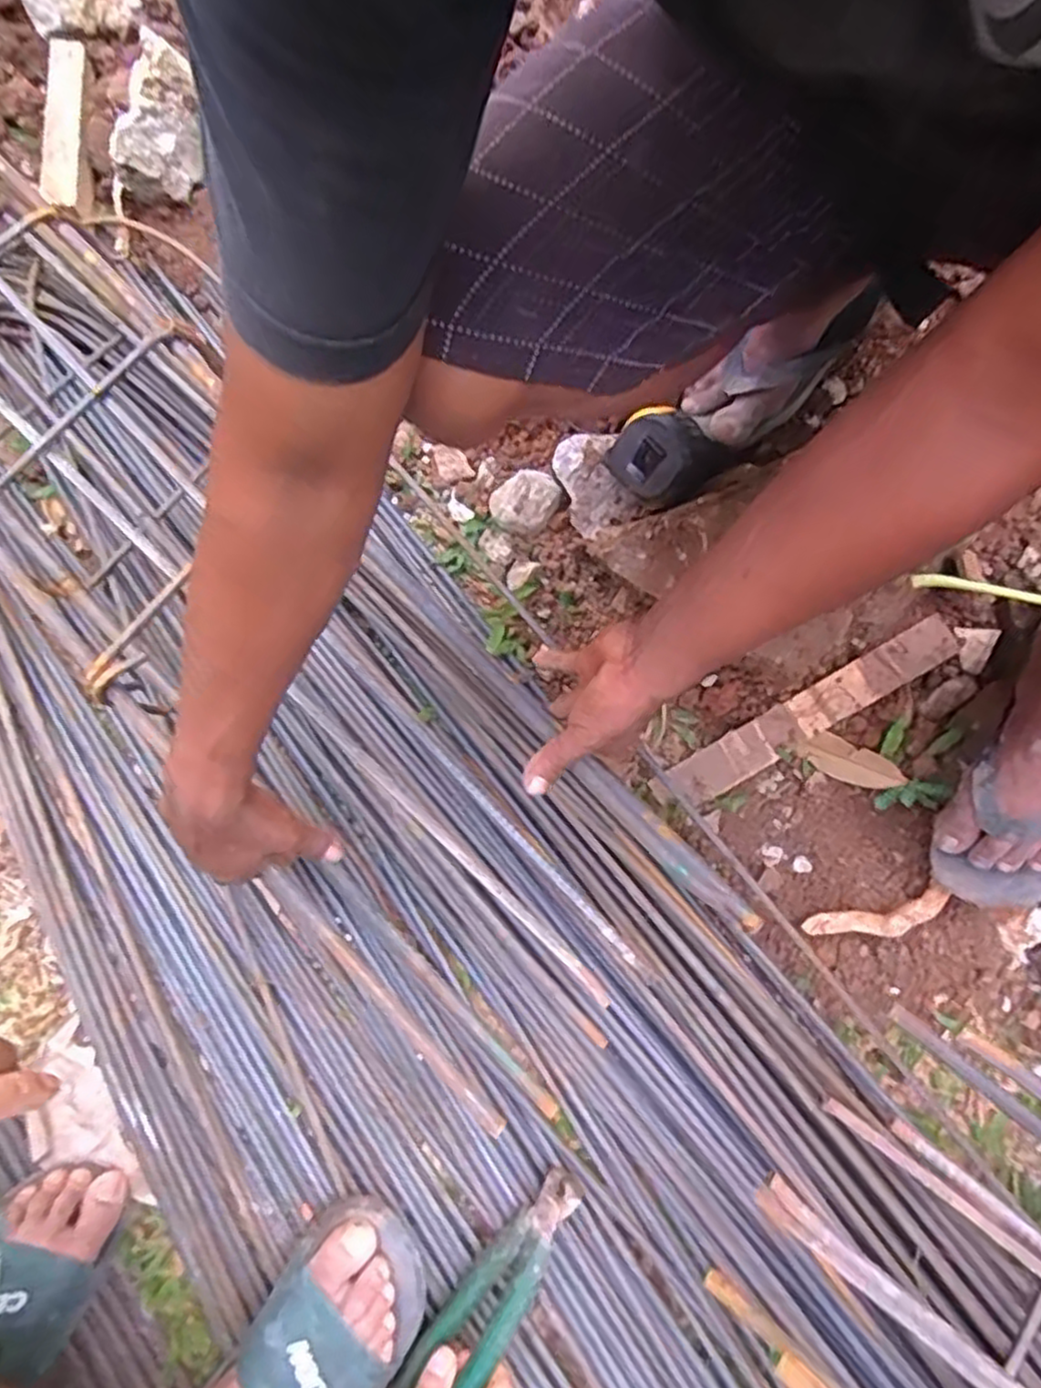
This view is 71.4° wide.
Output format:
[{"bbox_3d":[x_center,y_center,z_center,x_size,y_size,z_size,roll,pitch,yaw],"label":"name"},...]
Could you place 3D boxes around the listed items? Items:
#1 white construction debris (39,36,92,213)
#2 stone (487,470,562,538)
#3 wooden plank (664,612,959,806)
[{"bbox_3d":[-0.489,-0.613,0.774,0.040,0.019,0.222,-10,79,3],"label":"white construction debris"},{"bbox_3d":[0.003,-0.185,0.693,0.056,0.038,0.052,0,74,0],"label":"stone"},{"bbox_3d":[0.265,0.014,0.658,0.279,0.006,0.041,-32,85,1],"label":"wooden plank"}]

